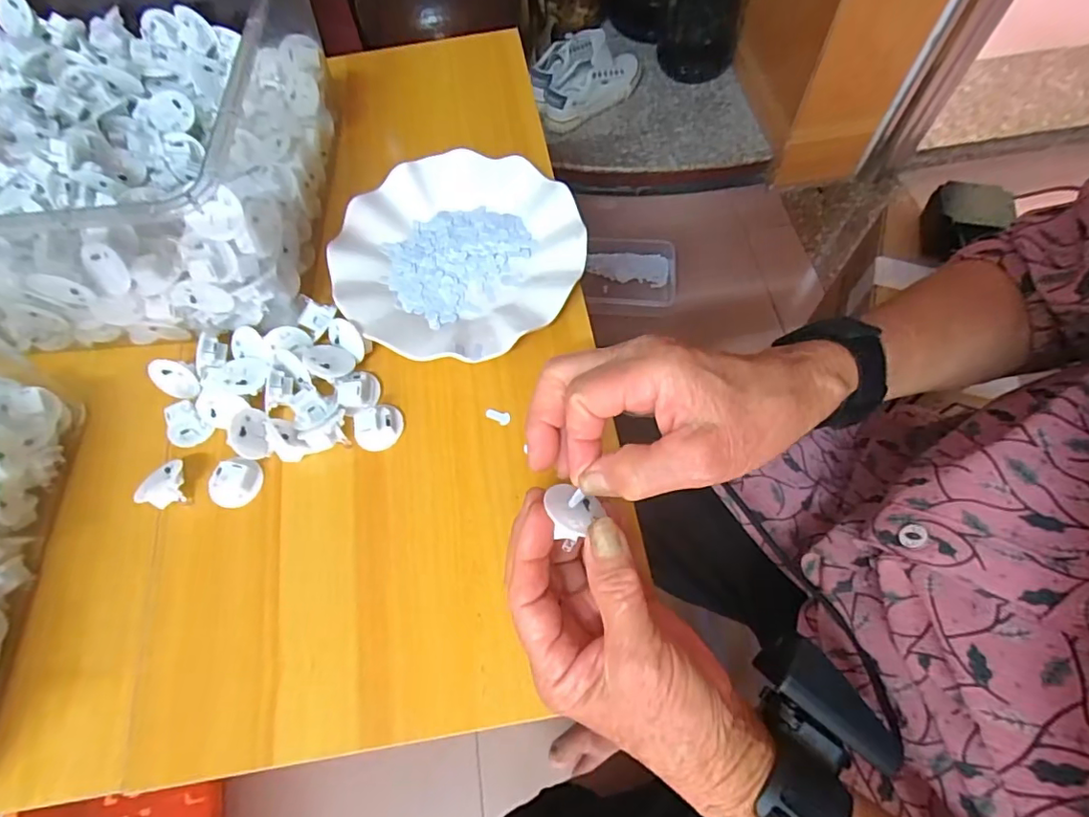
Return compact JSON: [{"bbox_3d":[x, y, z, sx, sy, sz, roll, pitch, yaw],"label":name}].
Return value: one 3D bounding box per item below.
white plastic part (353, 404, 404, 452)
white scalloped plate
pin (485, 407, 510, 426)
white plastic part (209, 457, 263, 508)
[{"bbox_3d":[-0.108,0.011,0.353,0.031,0.016,0.026,-37,68,-13],"label":"white plastic part"},{"bbox_3d":[-0.063,-0.115,0.403,0.177,0.021,0.176,-1,65,3],"label":"white scalloped plate"},{"bbox_3d":[-0.031,0.004,0.362,0.018,0.004,0.009,23,69,13],"label":"pin"},{"bbox_3d":[-0.197,0.047,0.346,0.027,0.014,0.029,-1,65,3],"label":"white plastic part"}]

